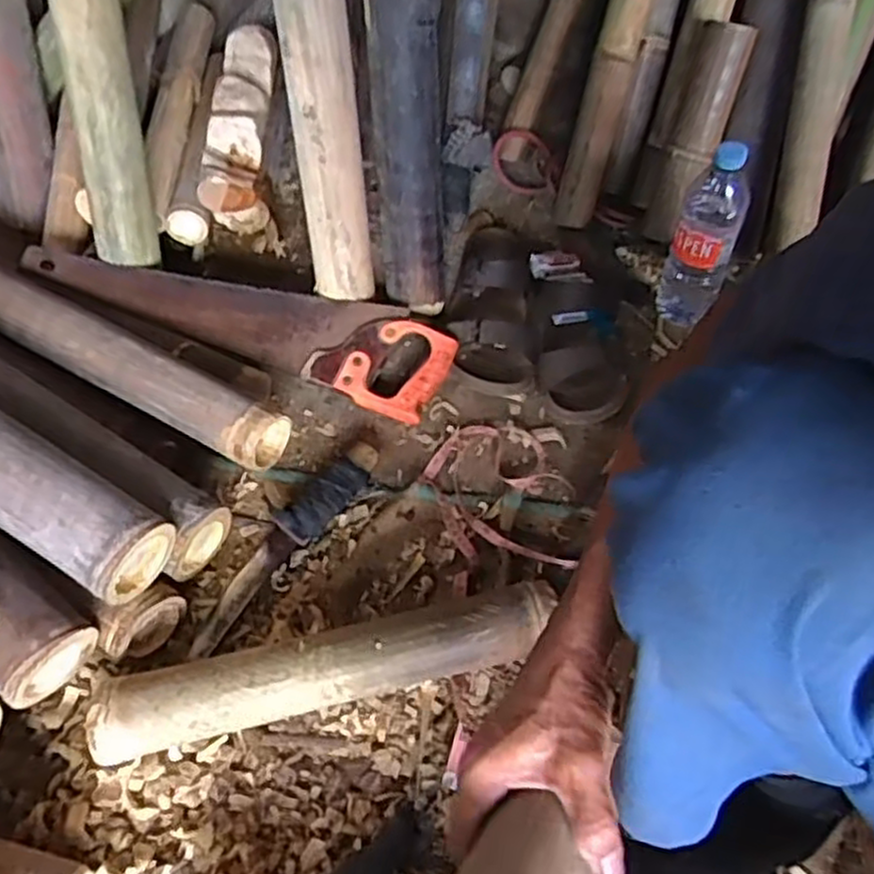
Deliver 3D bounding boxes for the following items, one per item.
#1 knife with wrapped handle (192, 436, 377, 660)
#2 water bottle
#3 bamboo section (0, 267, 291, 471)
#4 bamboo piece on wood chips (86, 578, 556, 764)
[{"bbox_3d":[-0.155,0.105,0.756,0.042,0.039,0.259,33,61,20],"label":"knife with wrapped handle"},{"bbox_3d":[0.312,-0.235,0.868,0.070,0.224,0.081,18,57,12],"label":"water bottle"},{"bbox_3d":[-0.446,-0.134,0.822,0.642,0.075,0.073,26,59,17],"label":"bamboo section"},{"bbox_3d":[-0.091,0.207,0.664,0.397,0.065,0.060,-12,56,-8],"label":"bamboo piece on wood chips"}]

